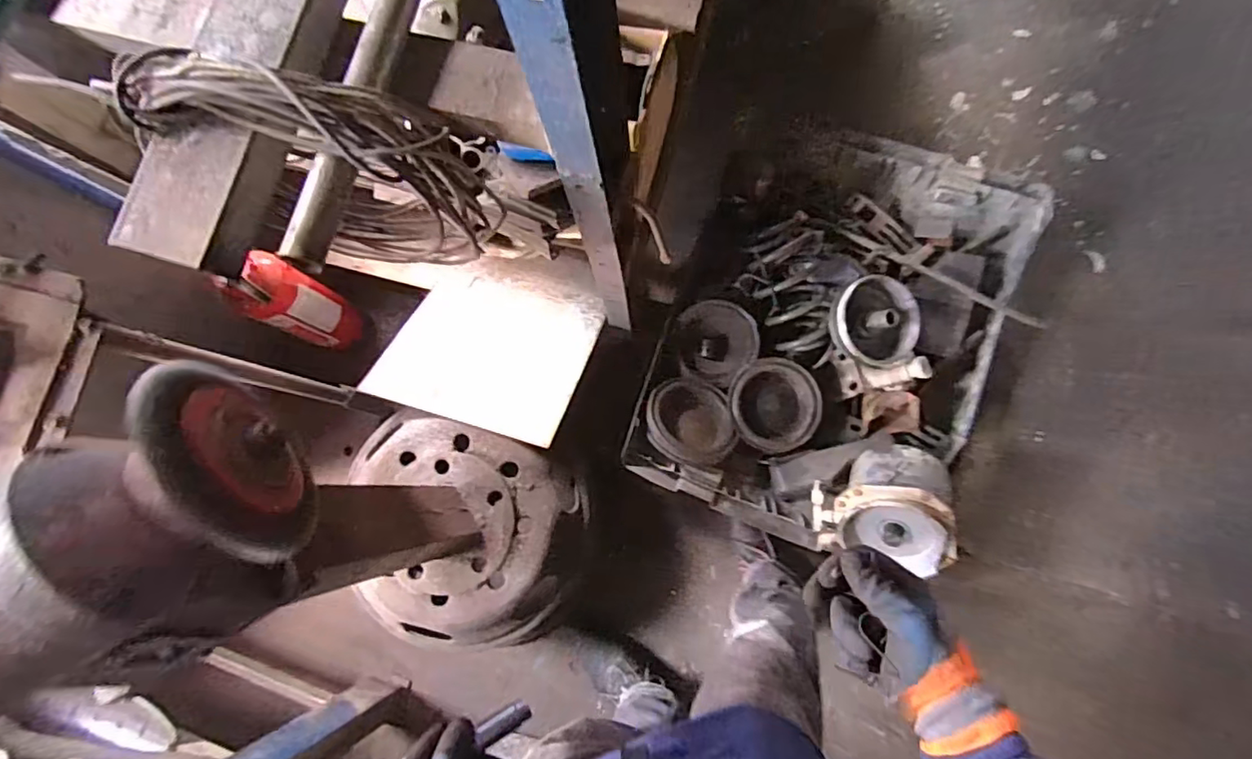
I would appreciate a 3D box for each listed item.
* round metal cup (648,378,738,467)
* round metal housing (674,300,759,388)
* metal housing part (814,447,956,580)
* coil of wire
[{"bbox_3d":[0.140,0.087,1.269,0.177,0.104,0.183,0,83,4],"label":"round metal cup"},{"bbox_3d":[0.200,-0.080,1.326,0.183,0.056,0.193,-9,83,3],"label":"round metal housing"},{"bbox_3d":[0.518,0.256,1.185,0.249,0.184,0.197,-7,110,33],"label":"metal housing part"},{"bbox_3d":[-0.304,-0.227,0.690,0.300,0.369,0.091,10,84,5],"label":"coil of wire"}]

